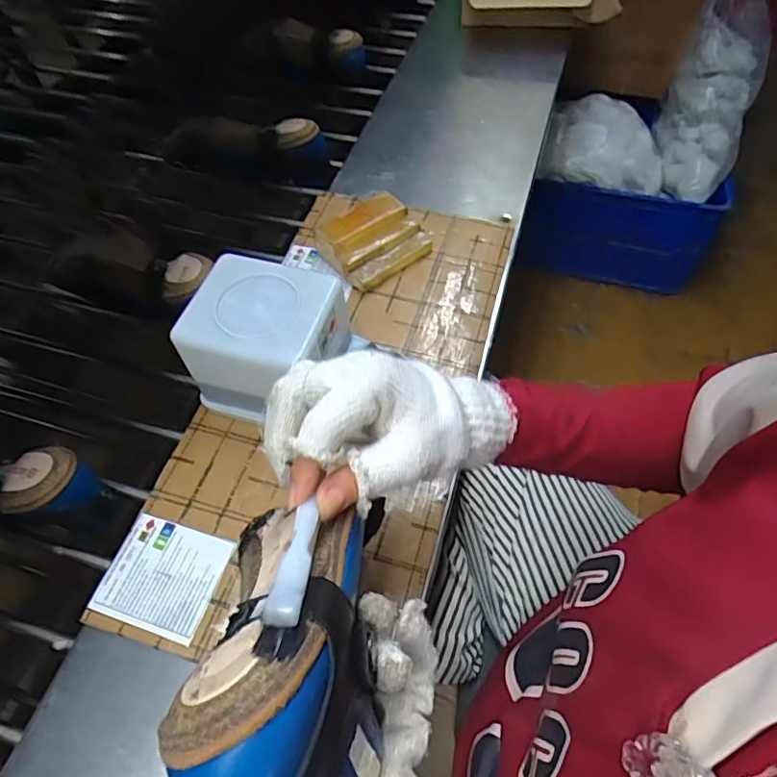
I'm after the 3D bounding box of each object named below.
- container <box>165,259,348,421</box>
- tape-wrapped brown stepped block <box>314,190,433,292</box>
[{"bbox_3d":[-0.095,-0.037,0.446,0.113,0.092,0.098,14,60,11],"label":"container"},{"bbox_3d":[-0.013,-0.154,0.563,0.104,0.045,0.082,-36,63,-18],"label":"tape-wrapped brown stepped block"}]

